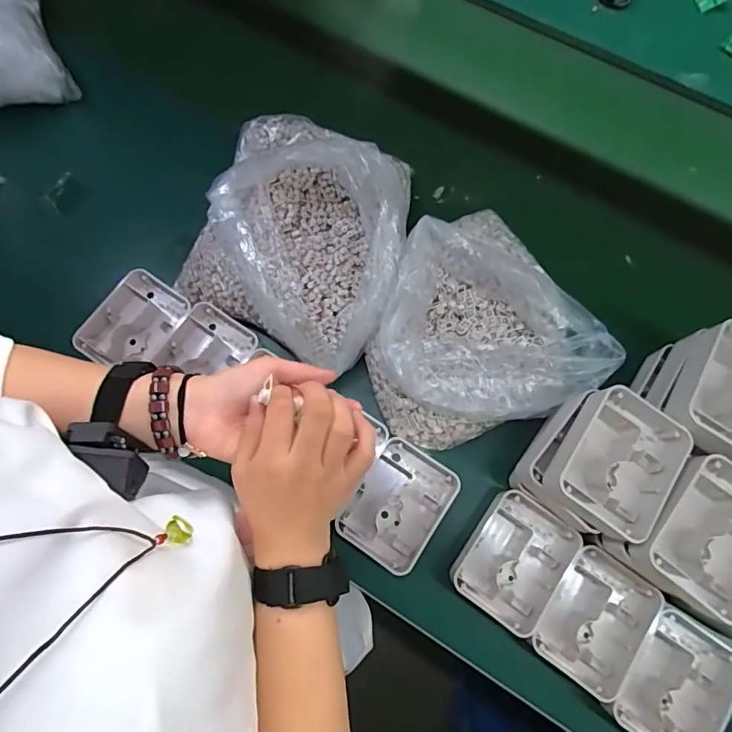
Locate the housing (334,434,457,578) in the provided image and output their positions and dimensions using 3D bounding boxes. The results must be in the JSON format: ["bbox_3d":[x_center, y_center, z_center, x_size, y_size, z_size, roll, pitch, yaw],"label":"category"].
[{"bbox_3d":[0.039,0.164,0.566,0.097,0.043,0.130,32,78,9],"label":"housing"}]

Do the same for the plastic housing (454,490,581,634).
[{"bbox_3d":[0.168,0.220,0.544,0.107,0.037,0.132,34,78,10],"label":"plastic housing"}]

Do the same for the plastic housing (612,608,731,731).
[{"bbox_3d":[0.331,0.337,0.509,0.102,0.042,0.140,36,78,10],"label":"plastic housing"}]

